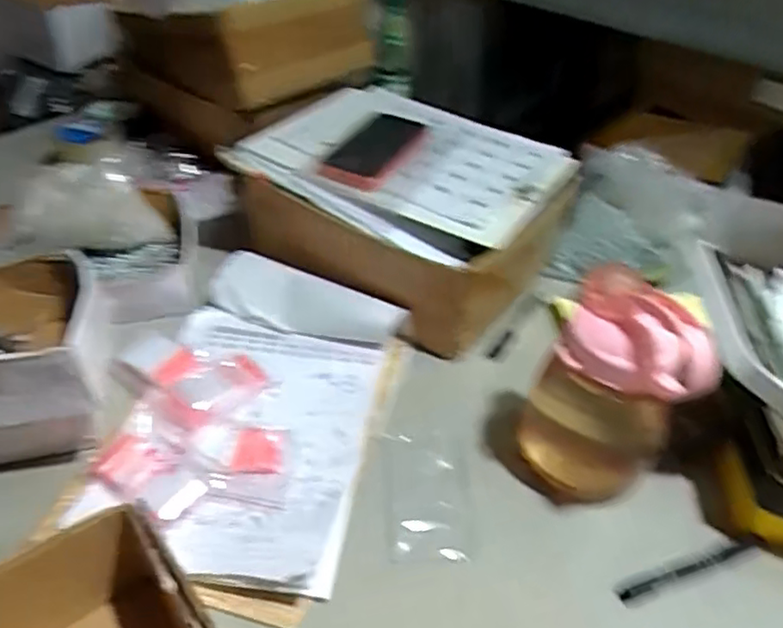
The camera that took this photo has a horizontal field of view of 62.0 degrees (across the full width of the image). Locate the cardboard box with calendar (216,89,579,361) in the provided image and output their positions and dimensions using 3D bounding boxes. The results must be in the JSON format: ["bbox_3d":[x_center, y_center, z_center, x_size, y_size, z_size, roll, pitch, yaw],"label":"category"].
[{"bbox_3d":[0.007,-0.125,0.748,0.340,0.145,0.249,27,46,22],"label":"cardboard box with calendar"}]

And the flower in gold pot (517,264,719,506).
[{"bbox_3d":[0.173,0.059,0.522,0.113,0.193,0.093,22,45,17],"label":"flower in gold pot"}]

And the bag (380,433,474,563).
[{"bbox_3d":[0.031,0.153,0.554,0.071,0.004,0.118,-1,46,-5],"label":"bag"}]

